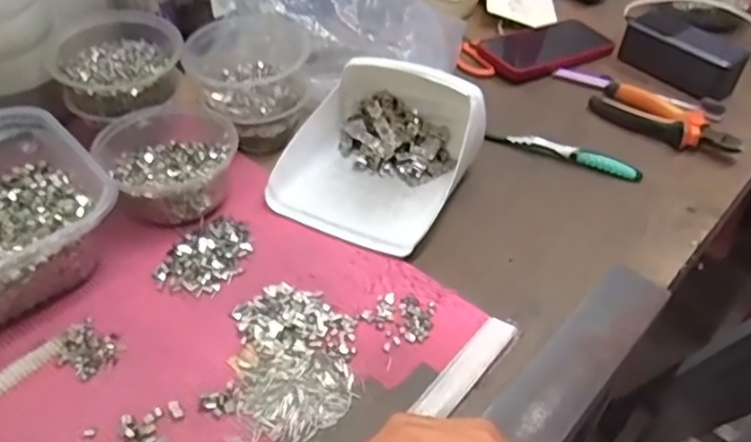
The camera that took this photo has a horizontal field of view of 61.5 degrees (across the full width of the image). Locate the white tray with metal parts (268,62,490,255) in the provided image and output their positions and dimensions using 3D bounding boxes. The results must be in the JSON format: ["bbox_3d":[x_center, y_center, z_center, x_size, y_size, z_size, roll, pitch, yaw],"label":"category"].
[{"bbox_3d":[0.005,-0.073,0.563,0.156,0.081,0.176,19,46,18],"label":"white tray with metal parts"}]

